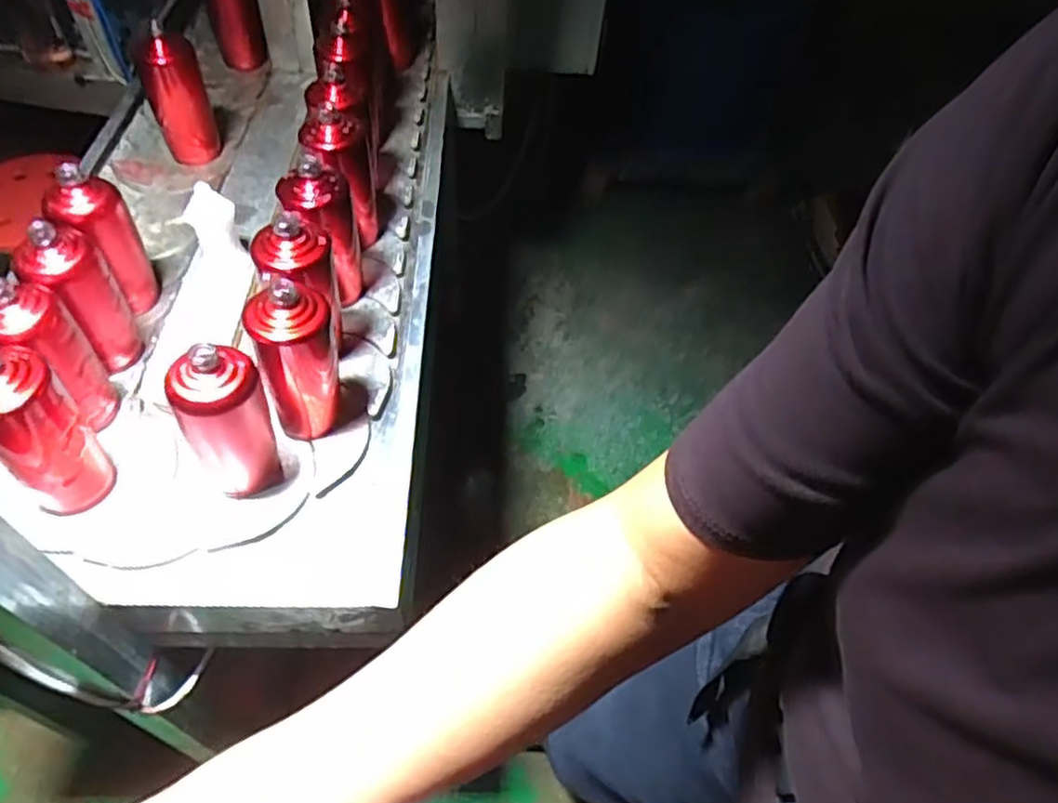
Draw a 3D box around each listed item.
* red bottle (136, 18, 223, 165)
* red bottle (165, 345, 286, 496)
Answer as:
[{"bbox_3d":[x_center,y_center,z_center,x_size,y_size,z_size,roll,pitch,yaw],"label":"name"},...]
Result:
[{"bbox_3d":[-0.546,-0.477,1.121,0.088,0.178,0.095,-19,54,-18],"label":"red bottle"},{"bbox_3d":[-0.301,0.020,0.719,0.082,0.191,0.061,-27,58,-24],"label":"red bottle"}]

